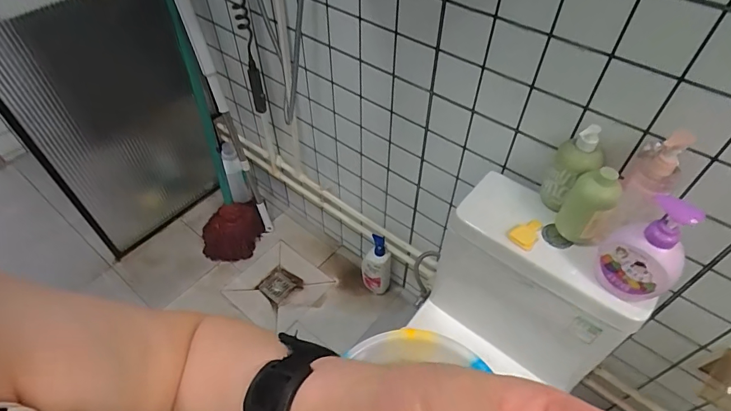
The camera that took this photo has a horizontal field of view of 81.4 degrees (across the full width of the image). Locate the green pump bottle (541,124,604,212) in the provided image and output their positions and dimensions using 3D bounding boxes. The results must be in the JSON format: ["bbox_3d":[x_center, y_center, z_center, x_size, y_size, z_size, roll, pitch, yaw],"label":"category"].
[{"bbox_3d":[0.365,-0.068,0.756,0.060,0.164,0.065,-24,54,-19],"label":"green pump bottle"}]

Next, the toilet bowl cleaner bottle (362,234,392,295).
[{"bbox_3d":[0.036,0.201,1.441,0.099,0.246,0.067,6,50,5],"label":"toilet bowl cleaner bottle"}]

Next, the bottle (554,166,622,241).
[{"bbox_3d":[0.380,-0.006,0.722,0.070,0.143,0.056,31,56,23],"label":"bottle"}]

